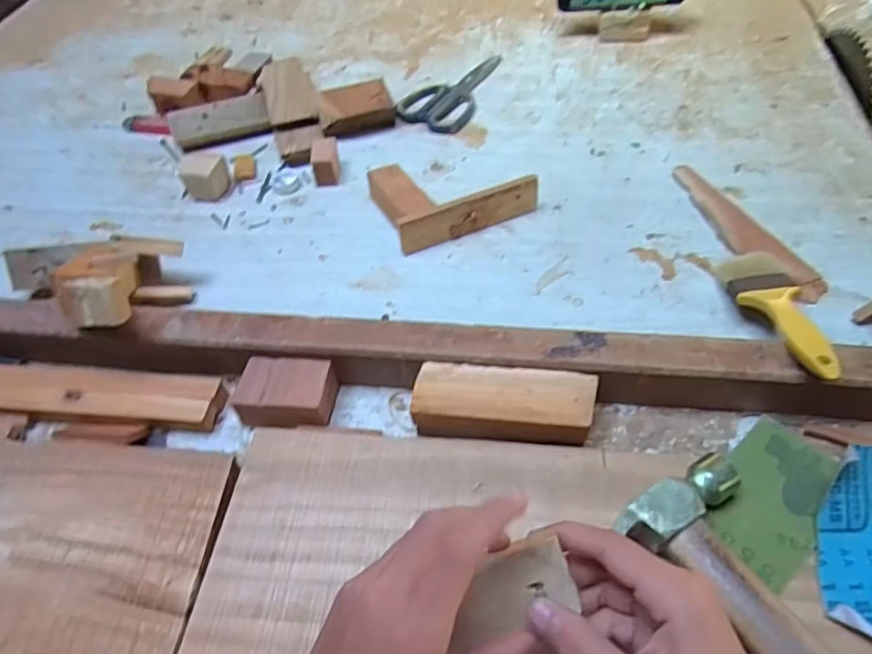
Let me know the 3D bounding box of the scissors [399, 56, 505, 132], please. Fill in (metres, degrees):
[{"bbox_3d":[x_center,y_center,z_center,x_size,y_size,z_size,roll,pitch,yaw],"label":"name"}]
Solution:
[{"bbox_3d":[0.032,-0.304,0.732,0.085,0.013,0.184,23,56,22],"label":"scissors"}]

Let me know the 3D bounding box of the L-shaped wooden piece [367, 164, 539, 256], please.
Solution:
[{"bbox_3d":[0.017,-0.135,0.578,0.148,0.039,0.099,-19,52,-10],"label":"L-shaped wooden piece"}]

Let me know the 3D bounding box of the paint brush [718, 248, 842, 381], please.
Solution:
[{"bbox_3d":[0.255,-0.015,0.425,0.045,0.021,0.171,3,30,7],"label":"paint brush"}]

